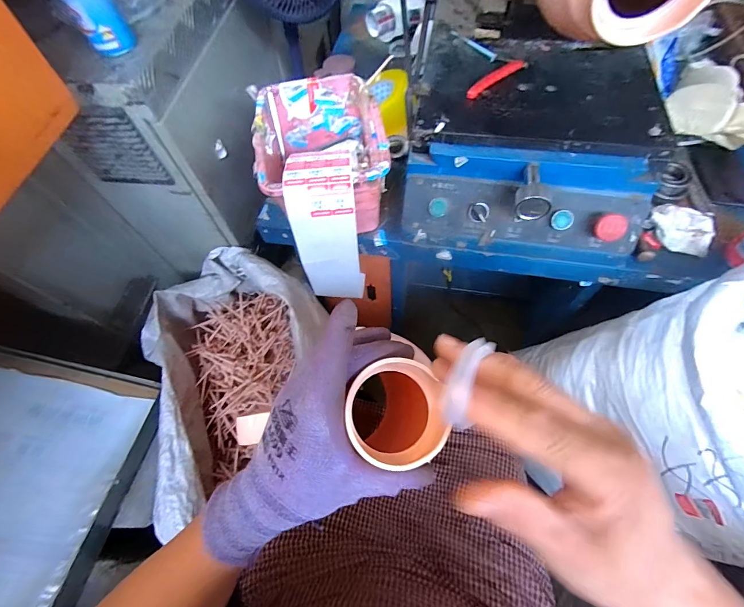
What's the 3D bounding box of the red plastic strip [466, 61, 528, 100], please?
[{"bbox_3d":[0.172,-0.315,0.486,0.101,0.014,0.024,-31,65,-12],"label":"red plastic strip"}]

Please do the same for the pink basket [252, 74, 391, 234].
[{"bbox_3d":[-0.073,-0.216,0.533,0.178,0.128,0.214,-13,62,-3],"label":"pink basket"}]

